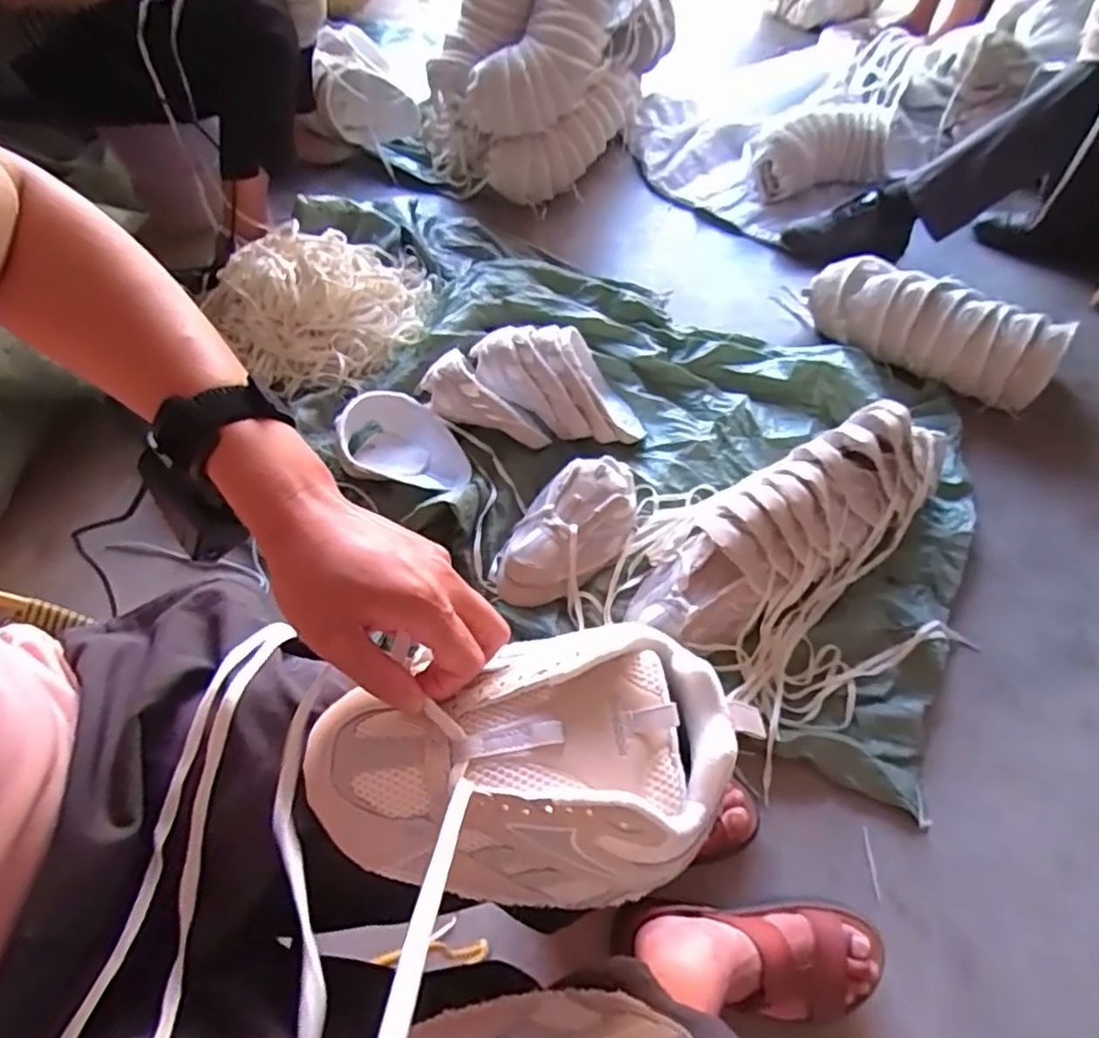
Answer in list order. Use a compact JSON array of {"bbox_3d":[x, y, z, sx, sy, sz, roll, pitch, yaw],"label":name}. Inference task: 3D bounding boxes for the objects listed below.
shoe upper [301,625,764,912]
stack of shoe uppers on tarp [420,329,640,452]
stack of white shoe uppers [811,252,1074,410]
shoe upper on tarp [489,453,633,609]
[{"bbox_3d":[-0.014,0.119,0.340,0.221,0.071,0.132,2,58,0],"label":"shoe upper"},{"bbox_3d":[-0.027,-0.226,1.073,0.349,0.119,0.180,-3,58,-3],"label":"stack of shoe uppers on tarp"},{"bbox_3d":[0.689,-0.338,1.188,0.439,0.153,0.112,32,63,17],"label":"stack of white shoe uppers"},{"bbox_3d":[0.024,0.004,0.955,0.245,0.086,0.139,-33,64,-20],"label":"shoe upper on tarp"}]

